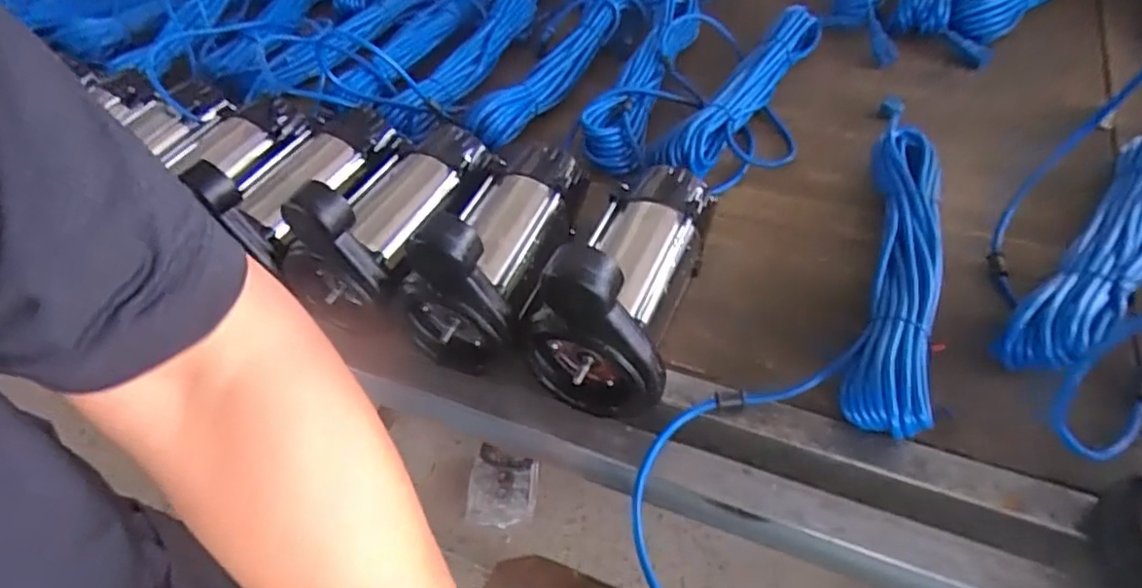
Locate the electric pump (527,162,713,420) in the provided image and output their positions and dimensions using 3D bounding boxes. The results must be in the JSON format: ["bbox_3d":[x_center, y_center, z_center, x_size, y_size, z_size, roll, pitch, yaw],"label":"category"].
[{"bbox_3d":[0.044,-0.033,0.566,0.118,0.156,0.223,9,51,16],"label":"electric pump"}]

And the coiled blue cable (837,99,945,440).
[{"bbox_3d":[0.305,-0.044,0.610,0.068,0.052,0.390,12,52,18],"label":"coiled blue cable"}]

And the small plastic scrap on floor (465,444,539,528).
[{"bbox_3d":[-0.147,0.409,1.384,0.150,0.017,0.155,5,74,13],"label":"small plastic scrap on floor"}]

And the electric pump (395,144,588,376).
[{"bbox_3d":[-0.072,-0.066,0.607,0.114,0.155,0.224,11,51,17],"label":"electric pump"}]

